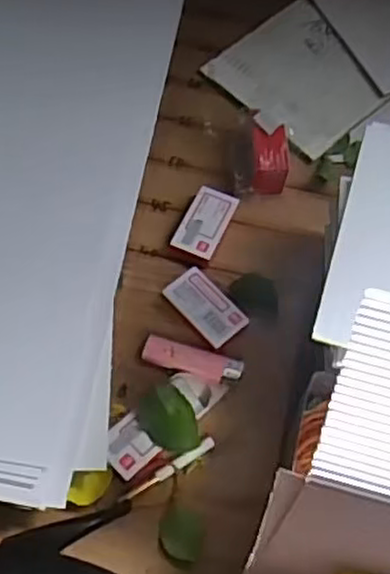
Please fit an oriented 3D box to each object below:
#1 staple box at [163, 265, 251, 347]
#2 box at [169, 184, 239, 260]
[{"bbox_3d":[0.009,0.016,0.594,0.037,0.007,0.069,-39,71,-18],"label":"staple box"},{"bbox_3d":[0.009,-0.056,0.636,0.038,0.014,0.071,21,66,9],"label":"box"}]

